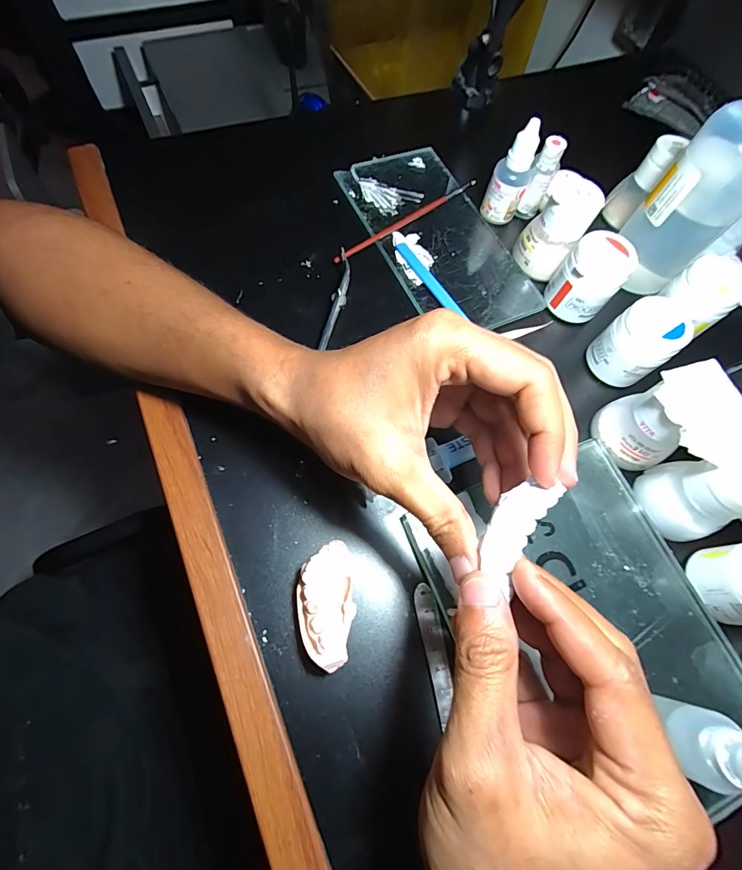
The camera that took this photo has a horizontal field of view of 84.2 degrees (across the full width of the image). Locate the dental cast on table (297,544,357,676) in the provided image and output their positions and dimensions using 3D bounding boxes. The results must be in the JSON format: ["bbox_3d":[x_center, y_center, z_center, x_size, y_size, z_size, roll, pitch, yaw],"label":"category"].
[{"bbox_3d":[-0.024,0.093,0.225,0.030,0.025,0.060,-4,69,-6],"label":"dental cast on table"}]

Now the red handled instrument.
[{"bbox_3d":[0.033,-0.183,0.348,0.158,0.009,0.008,-39,77,-17],"label":"red handled instrument"}]

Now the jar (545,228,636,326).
[{"bbox_3d":[0.166,-0.119,0.309,0.042,0.048,0.040,2,69,-4],"label":"jar"}]

